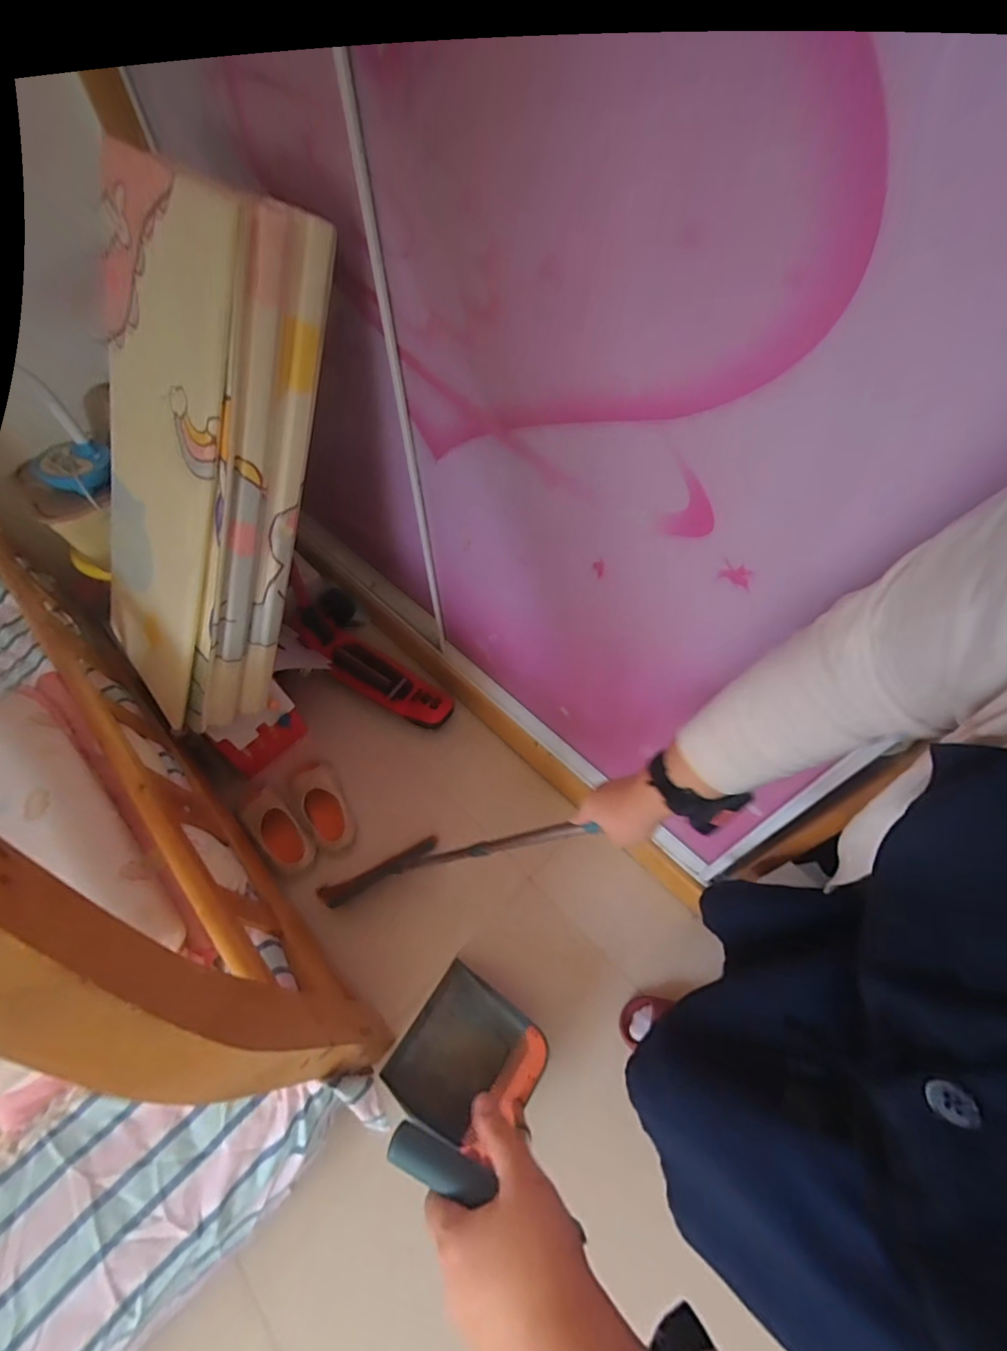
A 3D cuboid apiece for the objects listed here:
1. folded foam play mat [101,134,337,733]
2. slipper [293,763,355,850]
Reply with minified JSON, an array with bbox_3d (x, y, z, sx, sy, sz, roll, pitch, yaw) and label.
[{"bbox_3d":[-0.580,-0.342,0.960,0.420,0.904,0.184,32,28,20],"label":"folded foam play mat"},{"bbox_3d":[-0.452,0.330,1.271,0.105,0.052,0.230,-27,75,-18],"label":"slipper"}]

